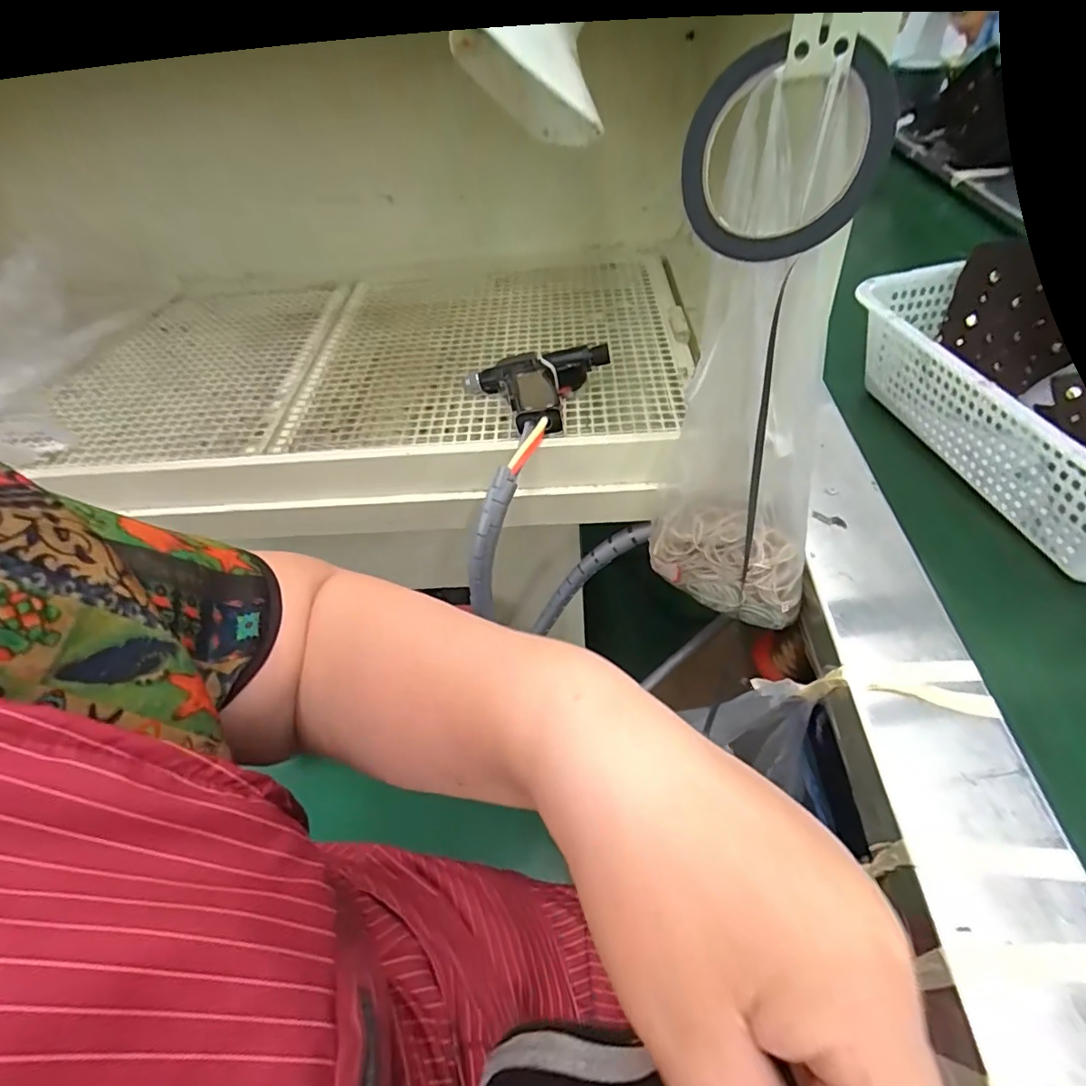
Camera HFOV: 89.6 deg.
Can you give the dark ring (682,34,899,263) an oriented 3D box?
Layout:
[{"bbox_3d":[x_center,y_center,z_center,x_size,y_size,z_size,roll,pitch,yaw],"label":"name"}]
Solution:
[{"bbox_3d":[0.141,-0.226,0.321,0.111,0.105,0.015,11,24,12],"label":"dark ring"}]

